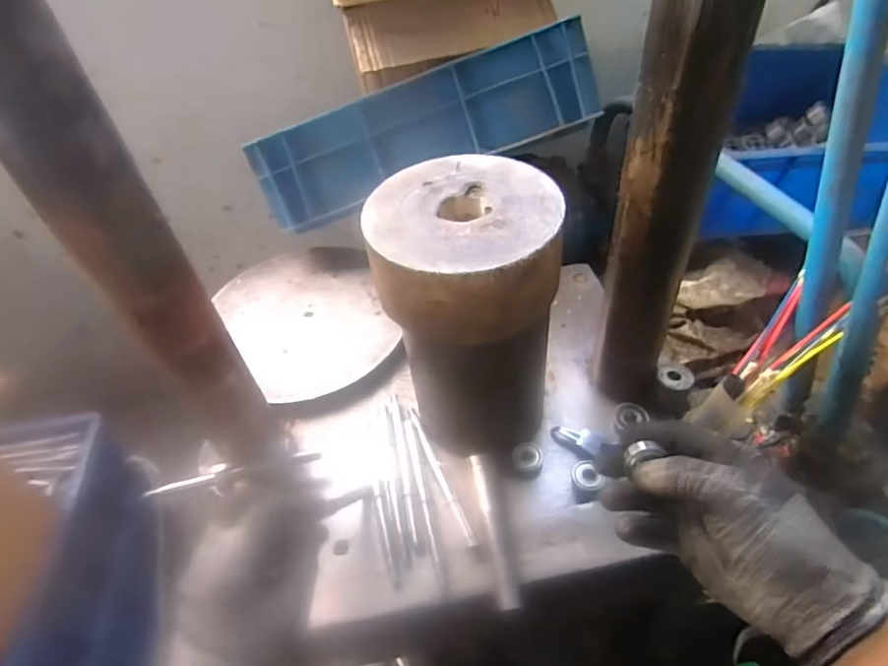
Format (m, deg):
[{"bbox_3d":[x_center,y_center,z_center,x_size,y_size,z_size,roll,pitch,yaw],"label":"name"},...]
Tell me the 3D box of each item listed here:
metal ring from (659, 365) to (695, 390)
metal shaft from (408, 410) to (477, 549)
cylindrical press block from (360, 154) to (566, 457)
[{"bbox_3d":[0.234,0.044,0.550,0.029,0.008,0.032,-22,48,-13],"label":"metal ring"},{"bbox_3d":[-0.004,0.132,0.524,0.010,0.005,0.158,-19,47,-11],"label":"metal shaft"},{"bbox_3d":[0.024,-0.007,0.486,0.134,0.246,0.137,-3,46,4],"label":"cylindrical press block"}]

